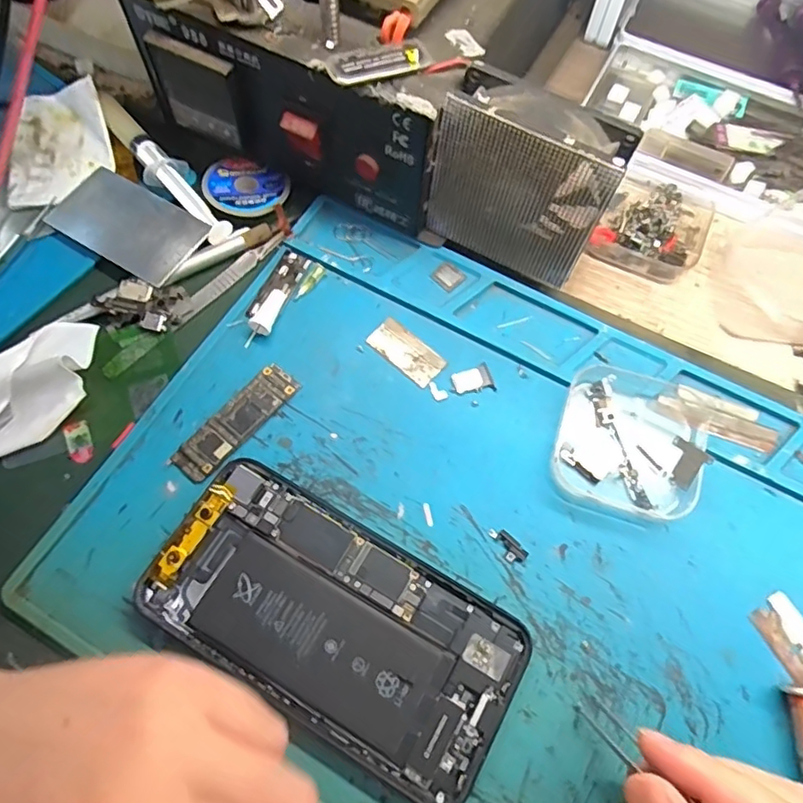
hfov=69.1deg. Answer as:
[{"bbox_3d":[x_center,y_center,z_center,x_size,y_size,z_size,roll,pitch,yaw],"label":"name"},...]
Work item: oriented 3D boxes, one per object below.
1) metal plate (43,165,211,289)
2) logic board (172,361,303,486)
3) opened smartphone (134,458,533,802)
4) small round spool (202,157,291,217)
[{"bbox_3d":[-0.142,-0.092,0.306,0.076,0.006,0.044,29,69,11],"label":"metal plate"},{"bbox_3d":[-0.075,0.008,0.267,0.019,0.004,0.064,39,71,14],"label":"logic board"},{"bbox_3d":[-0.027,0.088,0.235,0.147,0.008,0.074,29,69,11],"label":"opened smartphone"},{"bbox_3d":[-0.083,-0.116,0.315,0.043,0.010,0.037,-12,68,-6],"label":"small round spool"}]

